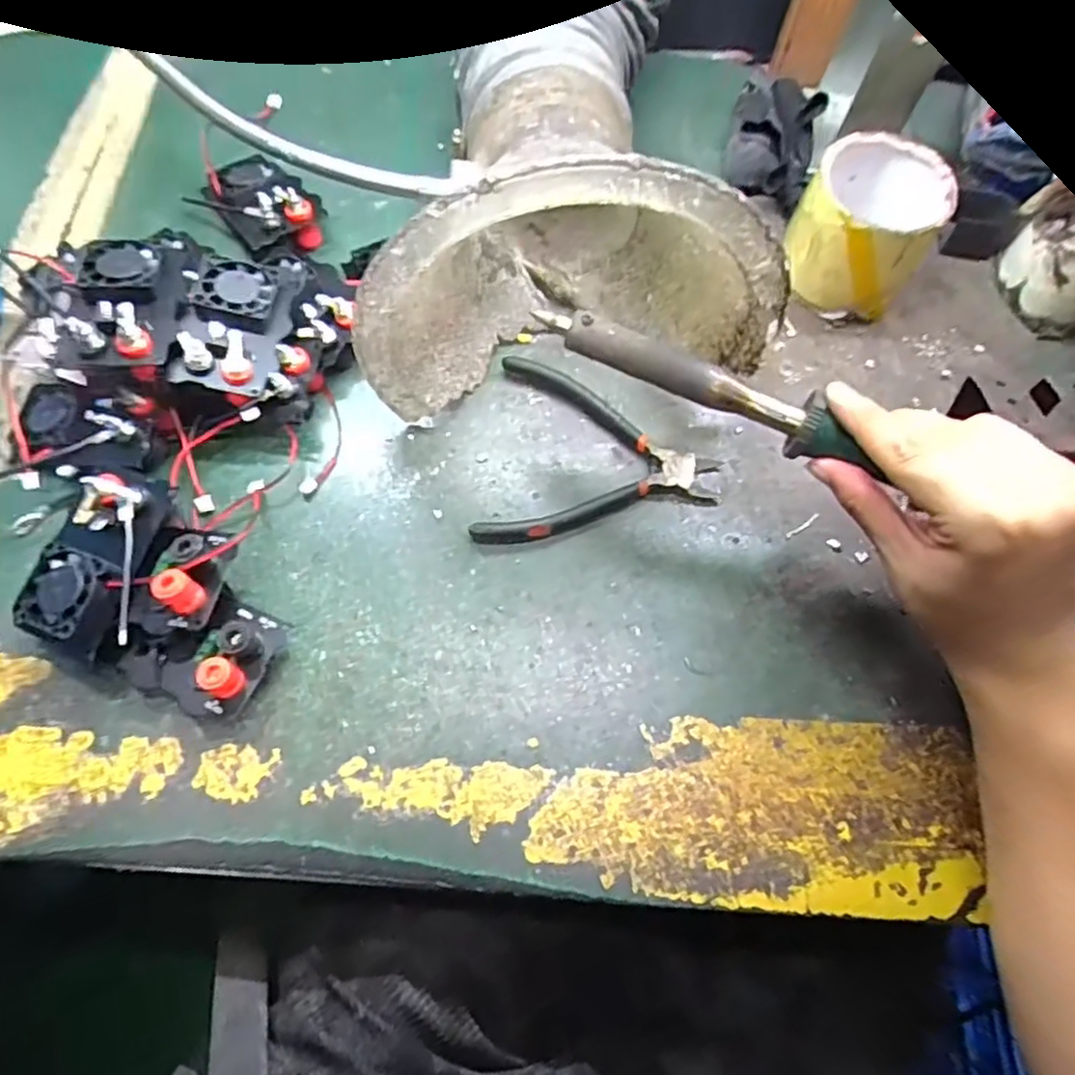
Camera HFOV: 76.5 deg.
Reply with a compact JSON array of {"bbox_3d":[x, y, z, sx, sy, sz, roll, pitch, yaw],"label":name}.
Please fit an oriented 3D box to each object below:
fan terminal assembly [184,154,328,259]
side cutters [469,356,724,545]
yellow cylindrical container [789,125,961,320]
[{"bbox_3d":[-0.179,-0.218,0.444,0.083,0.028,0.061,42,73,13],"label":"fan terminal assembly"},{"bbox_3d":[0.038,-0.043,0.400,0.131,0.011,0.115,10,68,2],"label":"side cutters"},{"bbox_3d":[0.206,-0.198,0.435,0.079,0.070,0.092,29,71,8],"label":"yellow cylindrical container"}]

